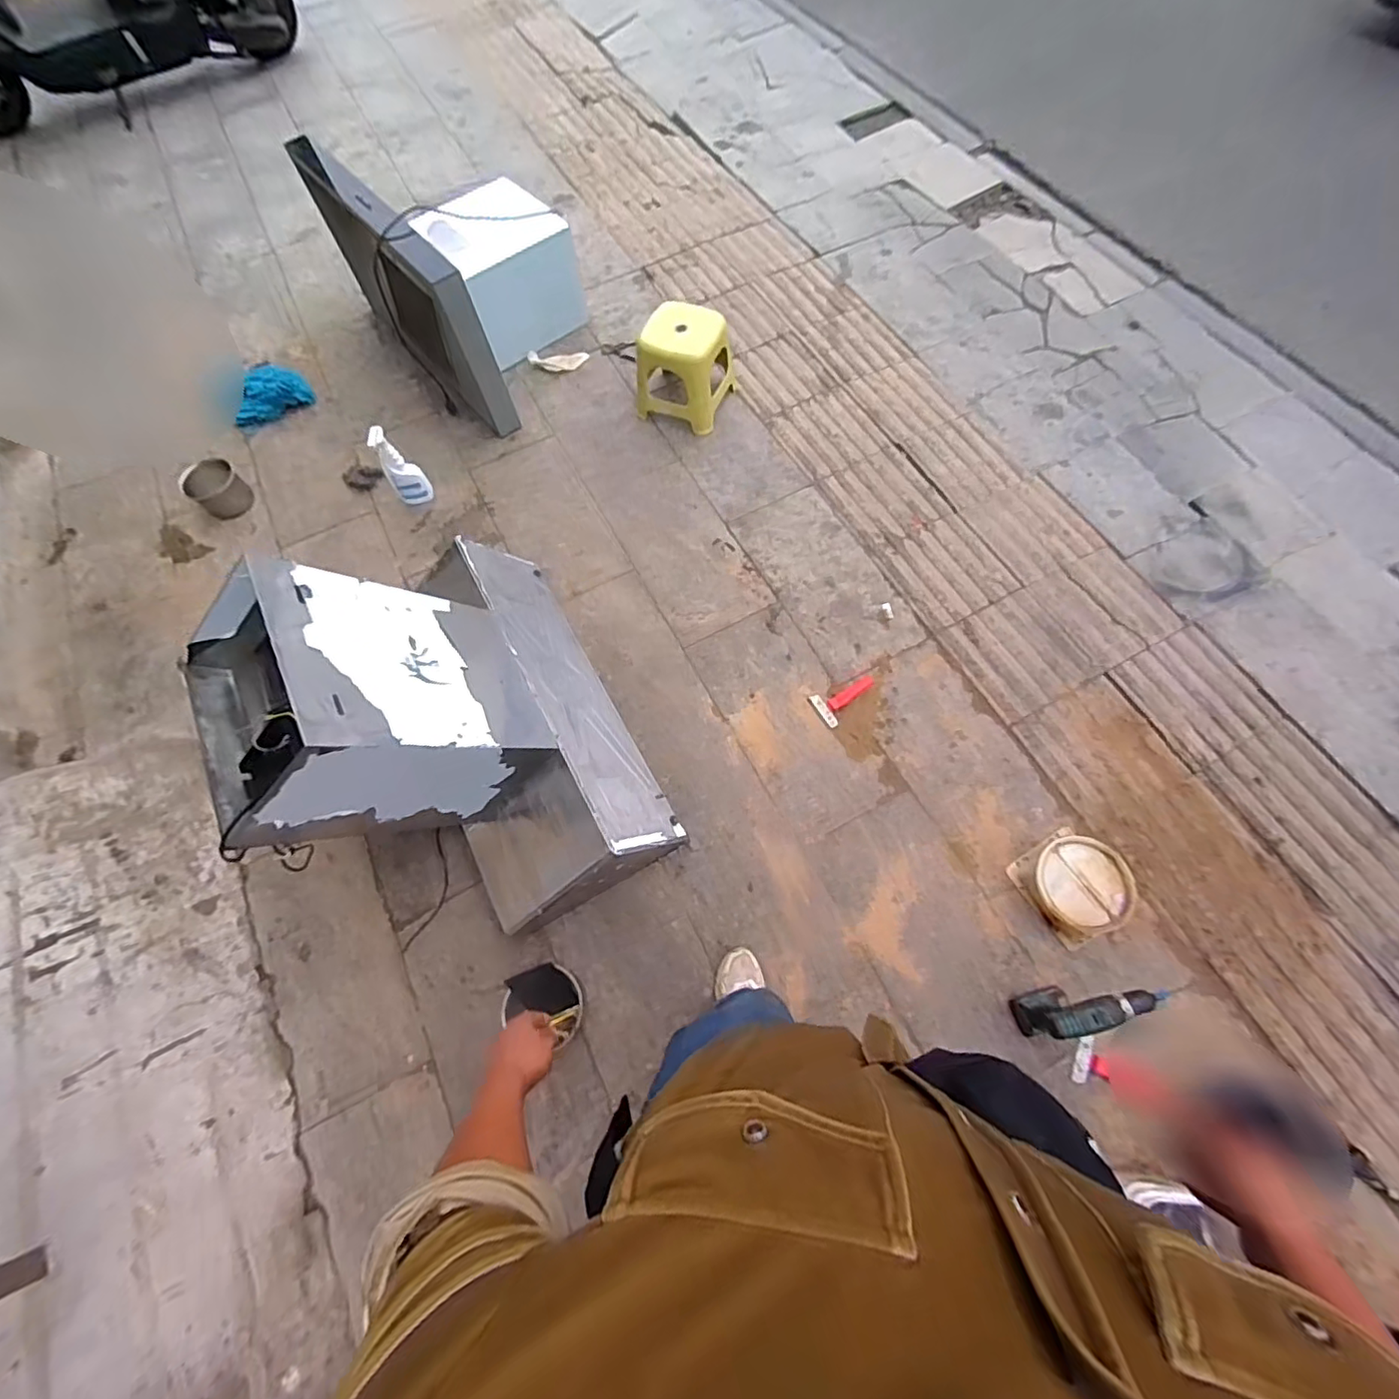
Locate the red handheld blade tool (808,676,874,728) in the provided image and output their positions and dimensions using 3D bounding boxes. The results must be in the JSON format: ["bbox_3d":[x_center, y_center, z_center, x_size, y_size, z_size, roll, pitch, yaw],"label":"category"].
[{"bbox_3d":[0.367,-0.008,1.497,0.159,0.020,0.093,-32,69,-10],"label":"red handheld blade tool"}]

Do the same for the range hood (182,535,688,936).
[{"bbox_3d":[-0.563,0.080,1.267,0.416,0.759,0.844,-40,64,23],"label":"range hood"}]

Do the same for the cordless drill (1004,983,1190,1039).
[{"bbox_3d":[0.747,0.590,1.143,0.237,0.191,0.074,-9,67,0],"label":"cordless drill"}]

